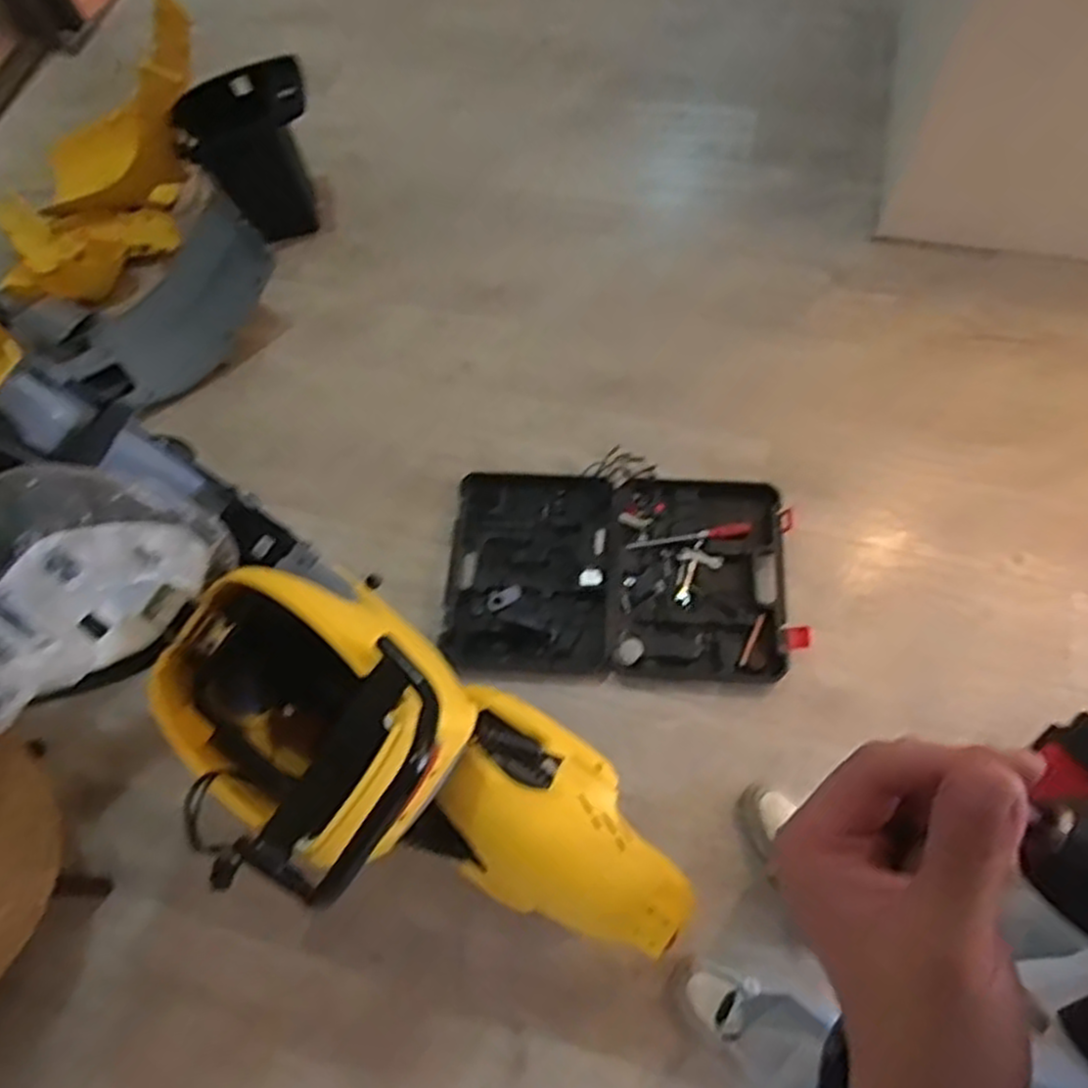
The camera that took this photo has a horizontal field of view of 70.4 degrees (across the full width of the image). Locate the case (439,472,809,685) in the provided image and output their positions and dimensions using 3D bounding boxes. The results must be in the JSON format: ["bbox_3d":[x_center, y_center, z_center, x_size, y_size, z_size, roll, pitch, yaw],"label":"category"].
[{"bbox_3d":[0.147,0.056,1.555,0.679,0.049,0.431,2,69,2],"label":"case"}]

